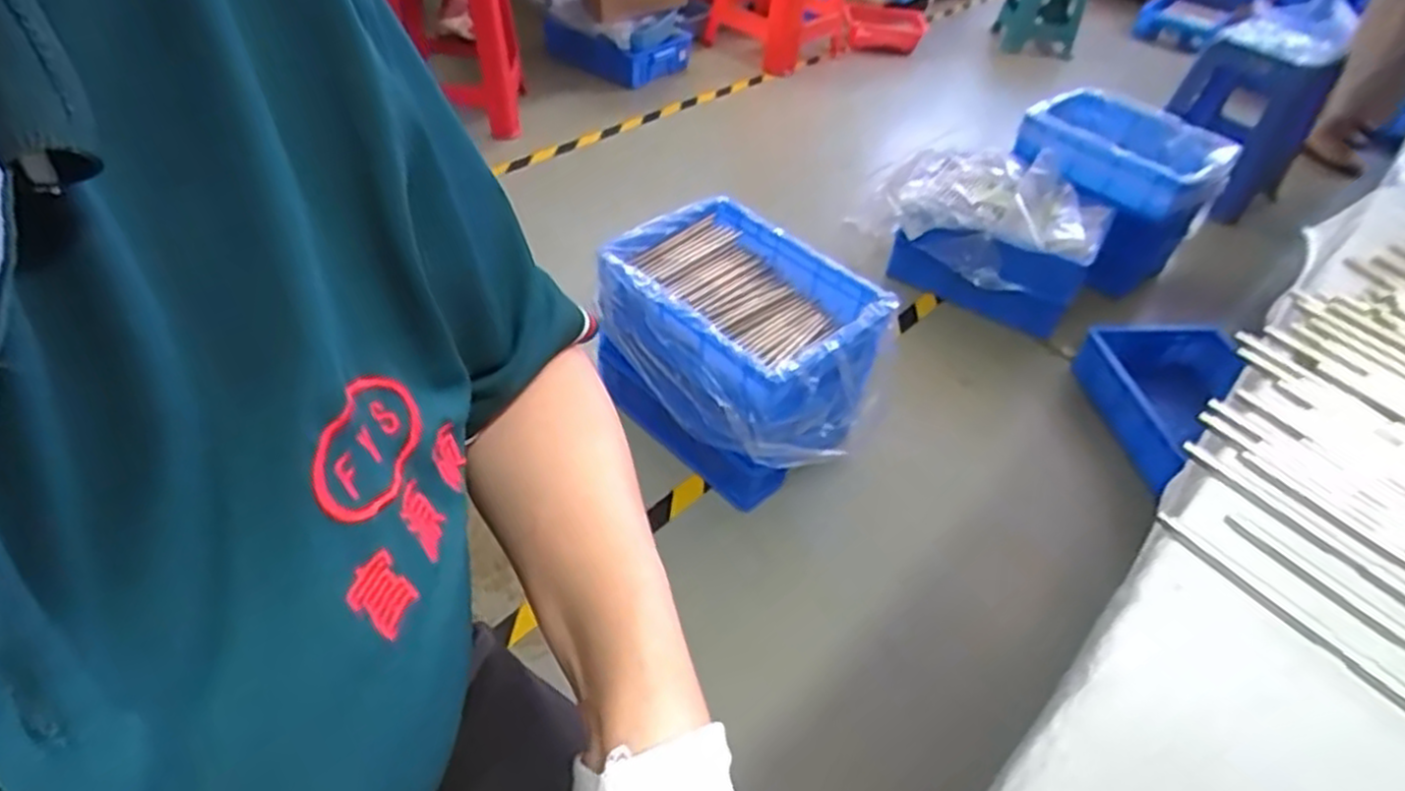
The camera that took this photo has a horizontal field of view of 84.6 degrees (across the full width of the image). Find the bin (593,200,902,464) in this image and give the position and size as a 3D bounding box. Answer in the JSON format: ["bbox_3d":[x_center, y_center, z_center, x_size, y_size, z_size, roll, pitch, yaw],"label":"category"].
[{"bbox_3d":[0.071,-0.116,1.313,0.335,0.201,0.451,-29,54,-32],"label":"bin"}]

